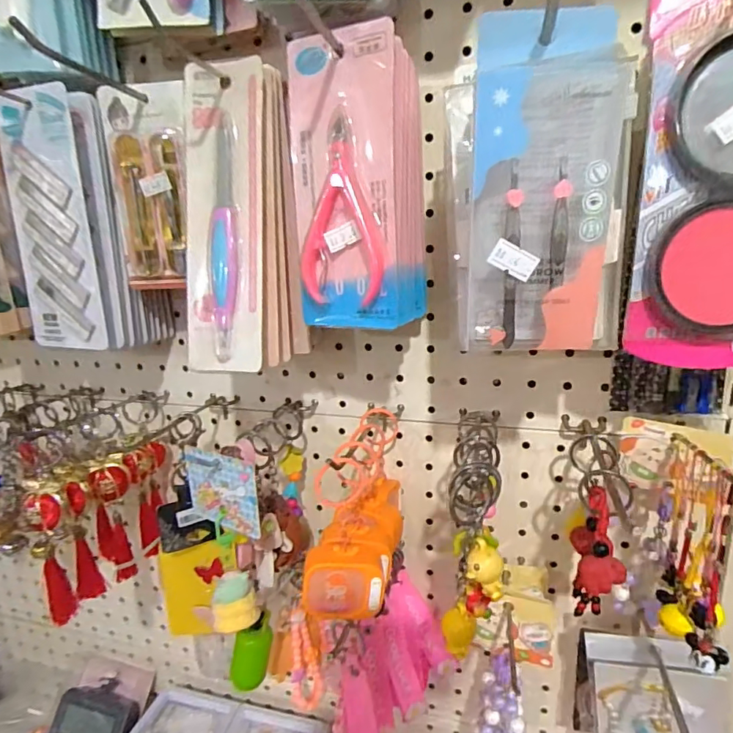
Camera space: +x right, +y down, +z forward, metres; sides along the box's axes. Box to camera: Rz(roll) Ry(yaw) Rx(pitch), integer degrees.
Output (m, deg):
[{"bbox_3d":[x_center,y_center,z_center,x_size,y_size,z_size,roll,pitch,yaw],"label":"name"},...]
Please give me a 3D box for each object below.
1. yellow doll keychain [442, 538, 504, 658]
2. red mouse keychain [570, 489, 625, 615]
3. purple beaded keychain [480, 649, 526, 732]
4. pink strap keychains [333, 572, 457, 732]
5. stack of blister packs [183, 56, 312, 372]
[{"bbox_3d":[0.059,0.128,0.276,0.031,0.069,0.024,1,15,9],"label":"yellow doll keychain"},{"bbox_3d":[0.143,0.116,0.309,0.021,0.077,0.034,11,-12,-7],"label":"red mouse keychain"},{"bbox_3d":[0.104,0.262,0.371,0.034,0.100,0.019,2,15,14],"label":"purple beaded keychain"},{"bbox_3d":[0.020,0.230,0.374,0.040,0.091,0.127,8,17,31],"label":"pink strap keychains"},{"bbox_3d":[-0.079,-0.089,0.306,0.058,0.172,0.064,2,15,12],"label":"stack of blister packs"}]

